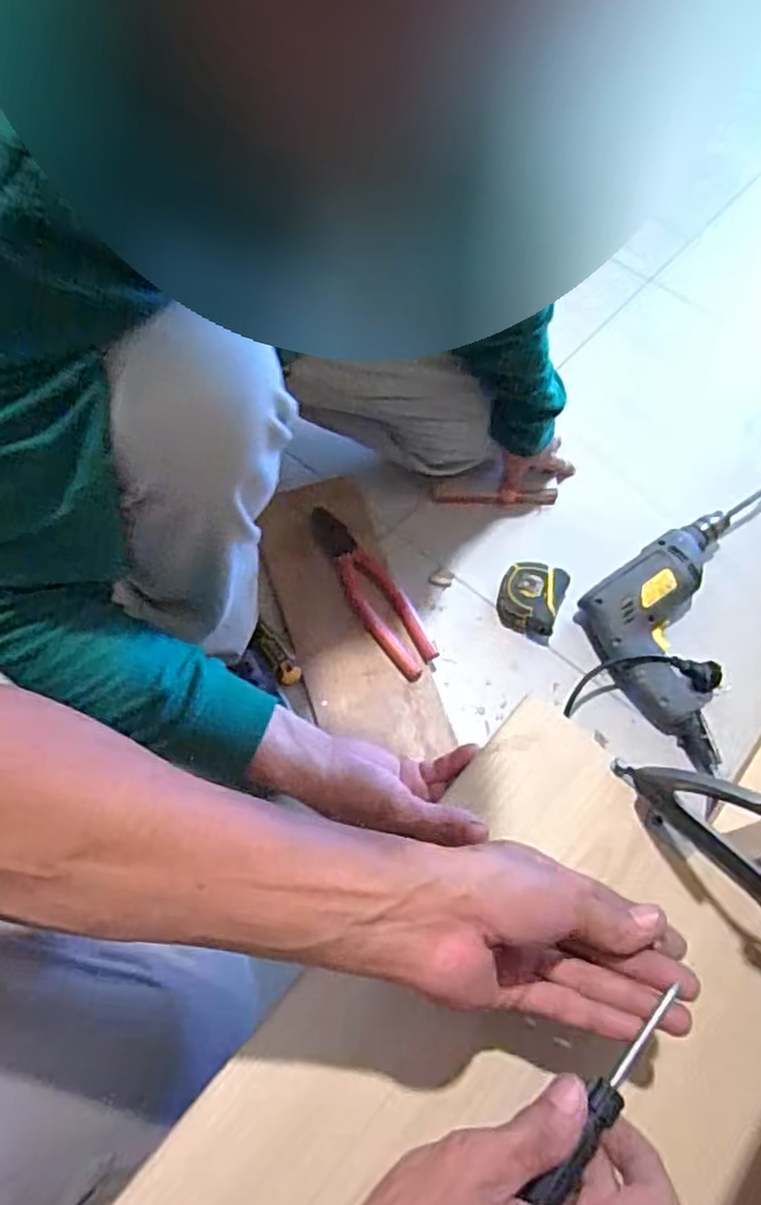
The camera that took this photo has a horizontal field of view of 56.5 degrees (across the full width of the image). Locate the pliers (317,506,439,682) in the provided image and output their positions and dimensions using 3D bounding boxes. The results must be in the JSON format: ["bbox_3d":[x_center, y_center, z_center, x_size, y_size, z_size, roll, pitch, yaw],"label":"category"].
[{"bbox_3d":[-0.014,-0.013,0.792,0.055,0.026,0.229,-30,67,-15],"label":"pliers"}]

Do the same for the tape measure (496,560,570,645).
[{"bbox_3d":[0.168,-0.004,0.794,0.069,0.045,0.076,19,64,8],"label":"tape measure"}]

